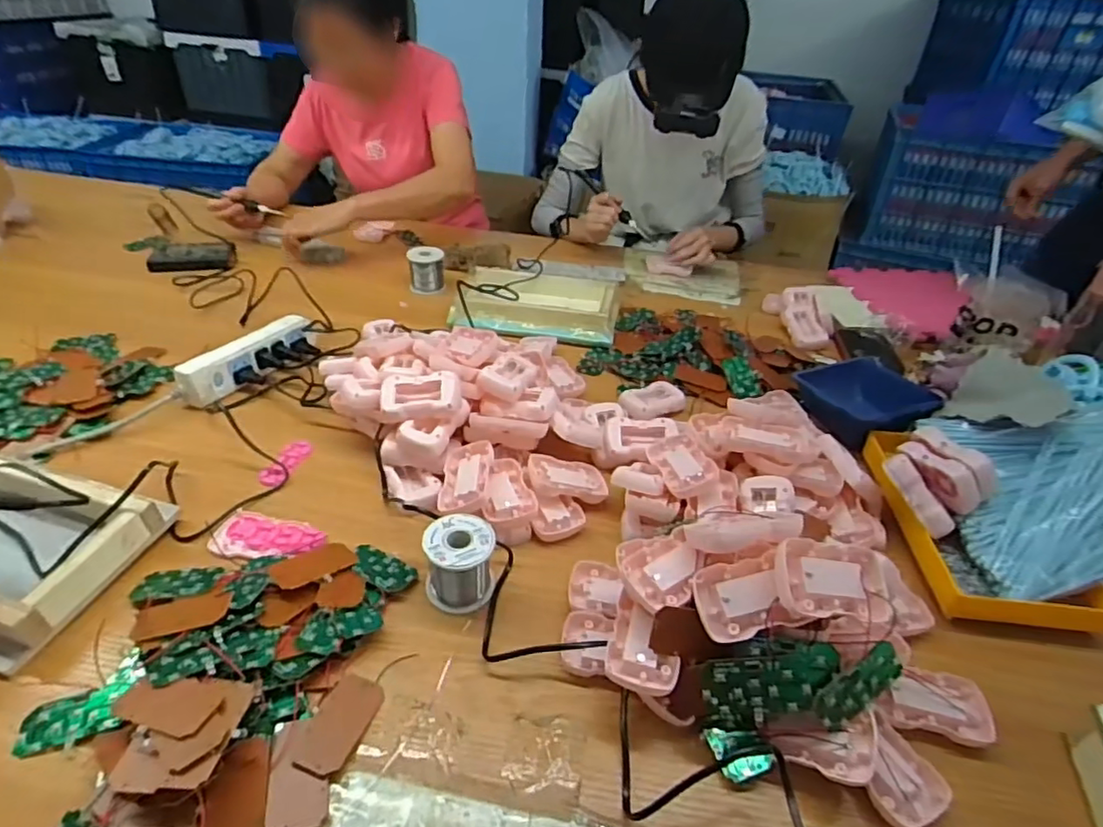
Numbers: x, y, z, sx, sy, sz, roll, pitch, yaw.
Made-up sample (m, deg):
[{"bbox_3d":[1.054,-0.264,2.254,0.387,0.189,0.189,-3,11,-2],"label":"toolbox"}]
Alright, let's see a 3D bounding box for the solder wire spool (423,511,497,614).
[{"bbox_3d":[-0.083,0.134,0.547,0.062,0.057,0.063,3,37,-2],"label":"solder wire spool"}]

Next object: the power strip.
[{"bbox_3d":[-0.403,-0.079,0.809,0.035,0.051,0.205,21,40,21],"label":"power strip"}]

